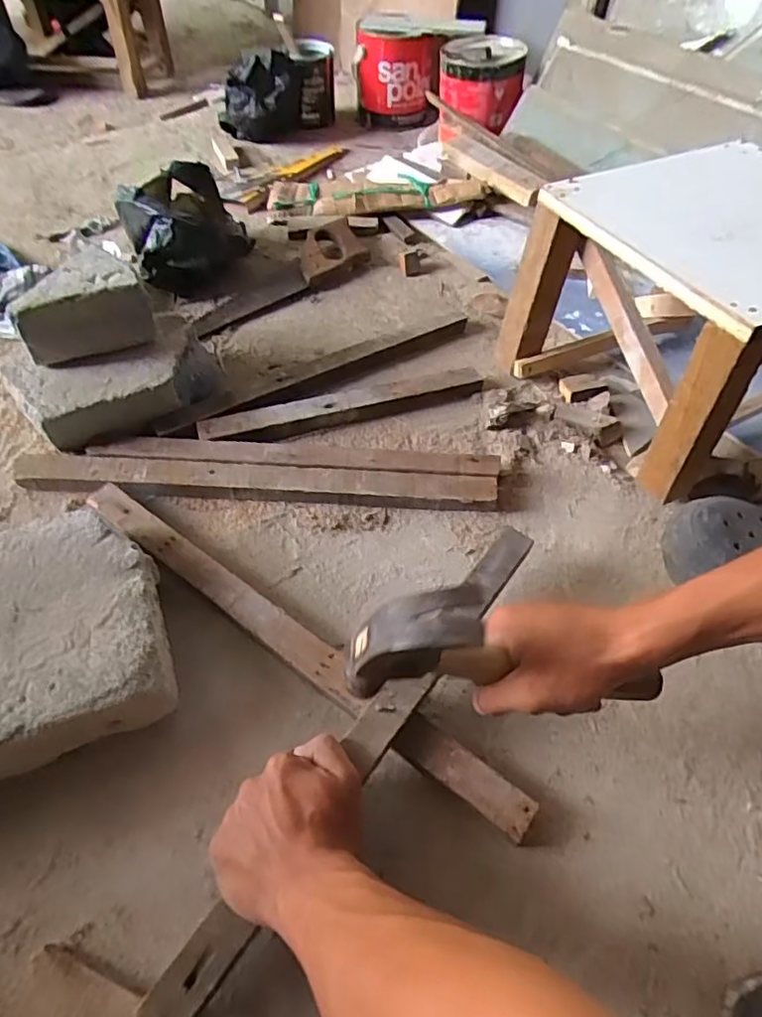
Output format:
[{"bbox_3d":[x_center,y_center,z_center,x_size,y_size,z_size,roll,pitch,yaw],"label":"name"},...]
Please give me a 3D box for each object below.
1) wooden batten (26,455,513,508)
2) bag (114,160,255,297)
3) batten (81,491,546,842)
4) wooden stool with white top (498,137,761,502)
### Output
[{"bbox_3d":[-0.129,-0.026,0.635,0.496,0.027,0.040,2,53,0],"label":"wooden batten"},{"bbox_3d":[-0.271,-0.397,0.849,0.164,0.131,0.153,-20,56,-16],"label":"bag"},{"bbox_3d":[-0.084,0.111,0.532,0.485,0.024,0.044,32,59,21],"label":"batten"},{"bbox_3d":[0.336,-0.222,0.658,0.282,0.247,0.282,-25,58,-19],"label":"wooden stool with white top"}]

